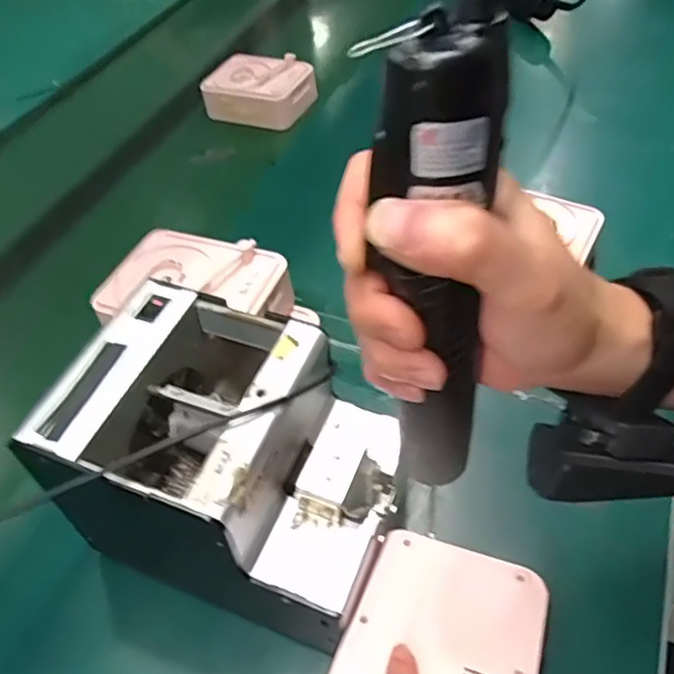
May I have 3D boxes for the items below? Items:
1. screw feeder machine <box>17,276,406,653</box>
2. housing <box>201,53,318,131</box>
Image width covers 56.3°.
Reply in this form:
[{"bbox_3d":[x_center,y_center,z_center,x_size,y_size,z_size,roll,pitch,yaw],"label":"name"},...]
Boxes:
[{"bbox_3d":[-0.054,0.077,0.378,0.172,0.149,0.125,13,51,18],"label":"screw feeder machine"},{"bbox_3d":[-0.098,-0.318,0.815,0.137,0.051,0.095,11,50,16],"label":"housing"}]

